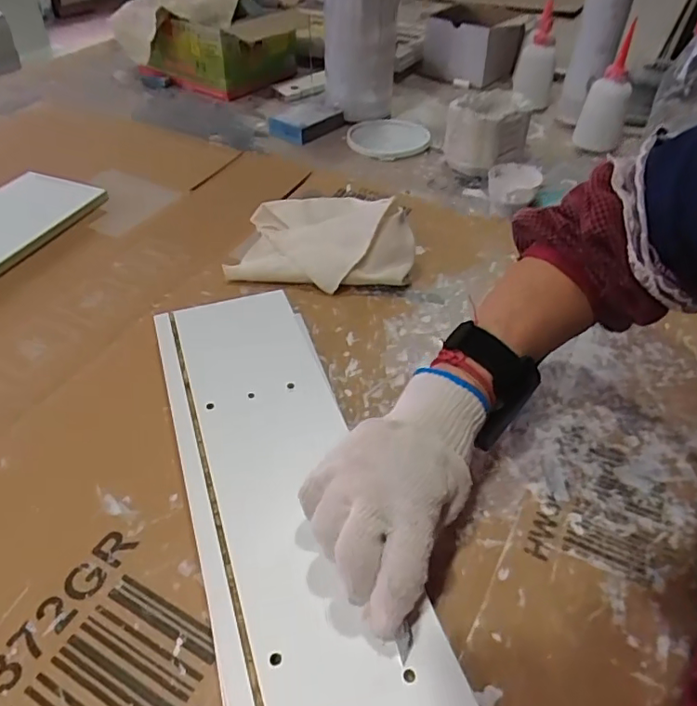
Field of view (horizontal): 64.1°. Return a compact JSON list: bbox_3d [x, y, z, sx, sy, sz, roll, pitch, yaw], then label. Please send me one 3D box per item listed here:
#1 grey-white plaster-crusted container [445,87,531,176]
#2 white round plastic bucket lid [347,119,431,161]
[{"bbox_3d":[0.196,-0.306,0.777,0.108,0.086,0.083,-32,53,-31],"label":"grey-white plaster-crusted container"},{"bbox_3d":[0.060,-0.328,0.846,0.120,0.017,0.106,-21,48,-22],"label":"white round plastic bucket lid"}]

